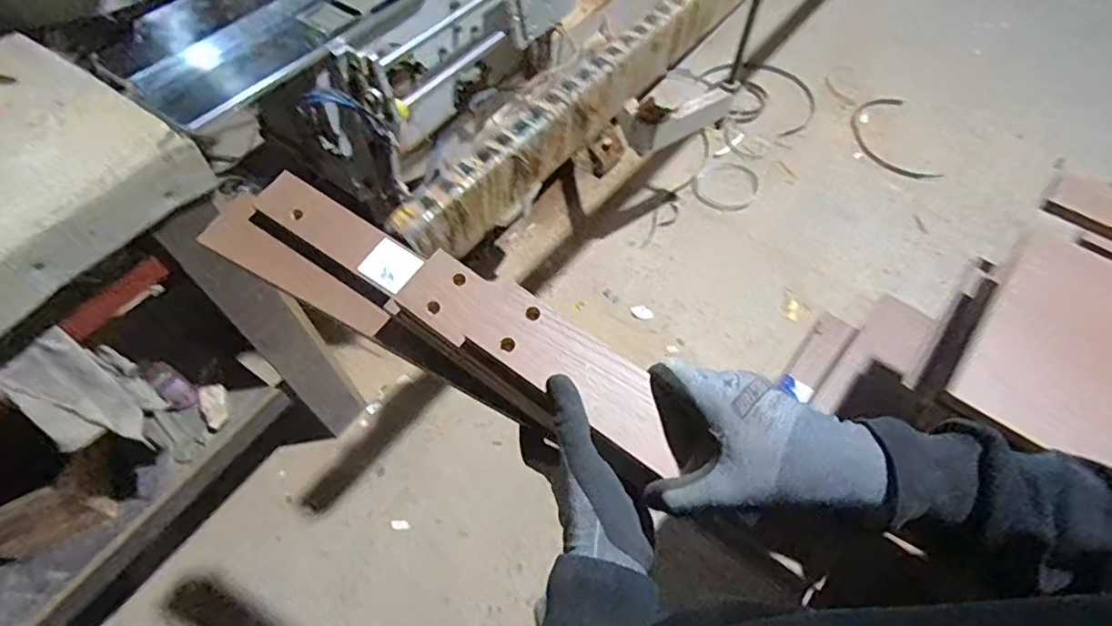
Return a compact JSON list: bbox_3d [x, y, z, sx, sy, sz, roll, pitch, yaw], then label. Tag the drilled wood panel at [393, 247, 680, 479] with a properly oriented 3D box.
[{"bbox_3d":[-0.012,0.027,0.449,0.247,0.019,0.064,32,62,17],"label":"drilled wood panel"}]

